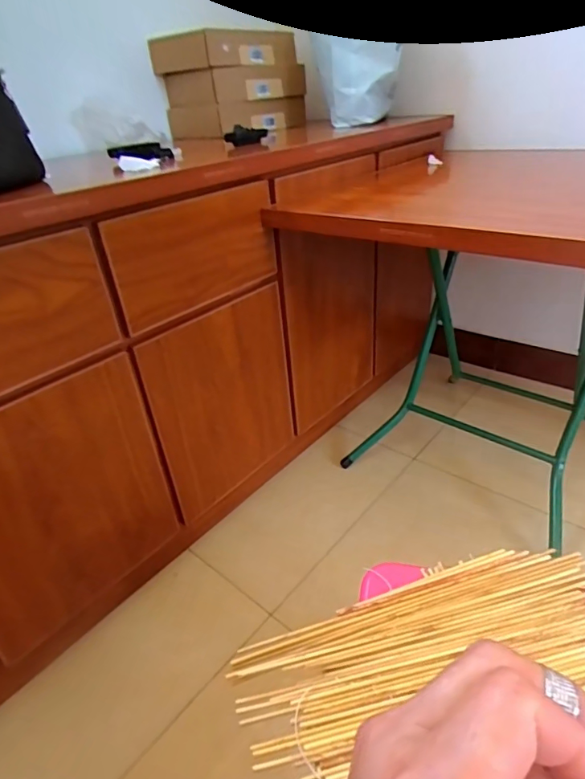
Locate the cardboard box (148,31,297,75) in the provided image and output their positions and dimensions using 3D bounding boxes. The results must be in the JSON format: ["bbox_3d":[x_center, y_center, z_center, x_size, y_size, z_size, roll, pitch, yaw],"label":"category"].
[{"bbox_3d":[-0.199,-0.987,1.378,0.256,0.080,0.355,25,43,38],"label":"cardboard box"}]

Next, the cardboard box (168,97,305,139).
[{"bbox_3d":[-0.167,-0.839,1.454,0.364,0.084,0.242,-28,38,-31],"label":"cardboard box"}]

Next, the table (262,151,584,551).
[{"bbox_3d":[0.487,-0.127,1.096,0.772,0.681,0.734,22,41,36],"label":"table"}]

